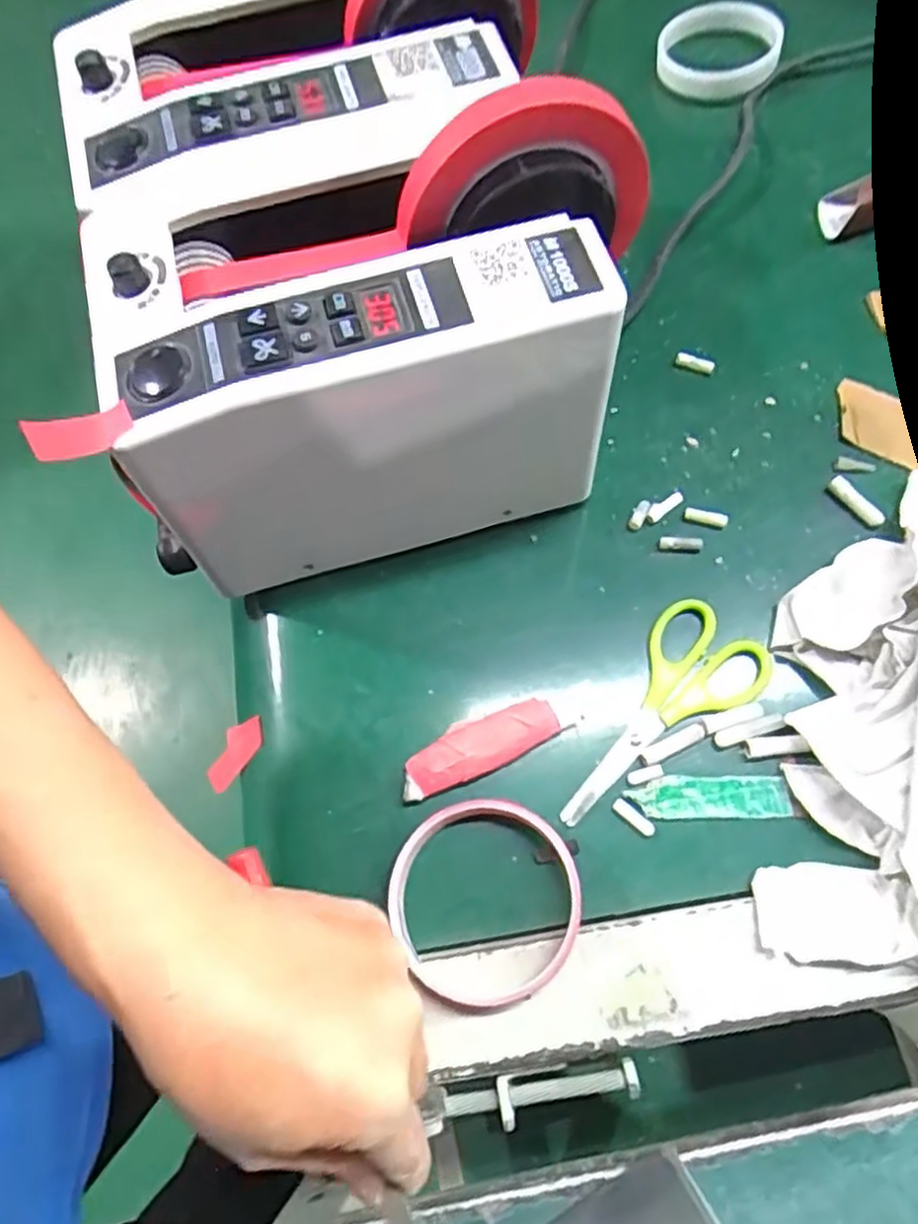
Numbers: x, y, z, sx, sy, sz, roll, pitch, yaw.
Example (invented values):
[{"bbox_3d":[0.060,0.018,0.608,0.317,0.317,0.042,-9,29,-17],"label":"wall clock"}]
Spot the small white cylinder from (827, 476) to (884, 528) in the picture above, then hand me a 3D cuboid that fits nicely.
[{"bbox_3d":[0.217,-0.060,0.404,0.011,0.009,0.034,-33,71,-8],"label":"small white cylinder"}]

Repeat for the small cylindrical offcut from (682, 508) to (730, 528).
[{"bbox_3d":[0.134,-0.052,0.403,0.023,0.005,0.007,15,70,21],"label":"small cylindrical offcut"}]

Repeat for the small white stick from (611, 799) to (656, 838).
[{"bbox_3d":[0.082,0.097,0.349,0.022,0.006,0.006,39,76,16],"label":"small white stick"}]

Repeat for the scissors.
[{"bbox_3d":[0.096,0.052,0.366,0.058,0.004,0.129,42,77,17],"label":"scissors"}]

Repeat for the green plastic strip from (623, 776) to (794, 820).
[{"bbox_3d":[0.118,0.088,0.351,0.074,0.004,0.020,-2,69,4],"label":"green plastic strip"}]

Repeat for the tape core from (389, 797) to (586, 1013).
[{"bbox_3d":[0.013,0.129,0.334,0.083,0.018,0.084,-1,69,4],"label":"tape core"}]

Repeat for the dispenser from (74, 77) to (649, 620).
[{"bbox_3d":[-0.033,-0.120,0.358,0.246,0.160,0.131,-19,69,-3],"label":"dispenser"}]

